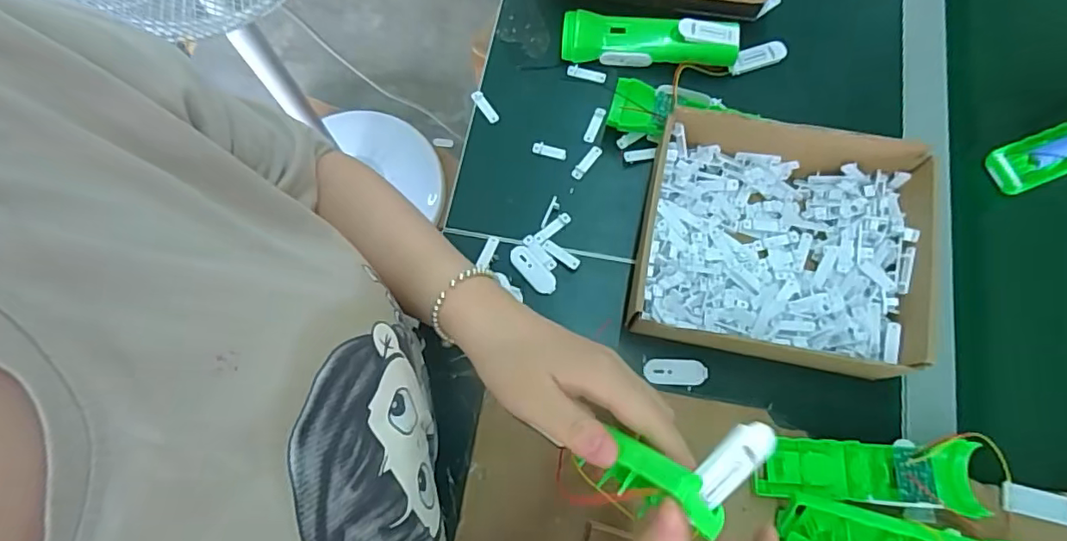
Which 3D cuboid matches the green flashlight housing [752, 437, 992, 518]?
[{"bbox_3d":[0.246,0.148,0.417,0.149,0.030,0.049,5,73,2],"label":"green flashlight housing"}]

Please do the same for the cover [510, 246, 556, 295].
[{"bbox_3d":[-0.001,-0.001,0.486,0.019,0.004,0.051,-39,76,-11],"label":"cover"}]

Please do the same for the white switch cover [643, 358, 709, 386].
[{"bbox_3d":[0.117,0.083,0.460,0.050,0.004,0.021,3,73,1],"label":"white switch cover"}]

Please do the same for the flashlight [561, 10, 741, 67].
[{"bbox_3d":[0.109,-0.219,0.534,0.161,0.039,0.040,6,73,2],"label":"flashlight"}]

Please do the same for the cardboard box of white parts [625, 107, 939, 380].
[{"bbox_3d":[0.201,-0.022,0.456,0.222,0.069,0.186,11,73,4],"label":"cardboard box of white parts"}]

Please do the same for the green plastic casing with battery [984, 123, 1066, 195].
[{"bbox_3d":[0.486,-0.112,0.502,0.149,0.031,0.048,-21,74,-6],"label":"green plastic casing with battery"}]

